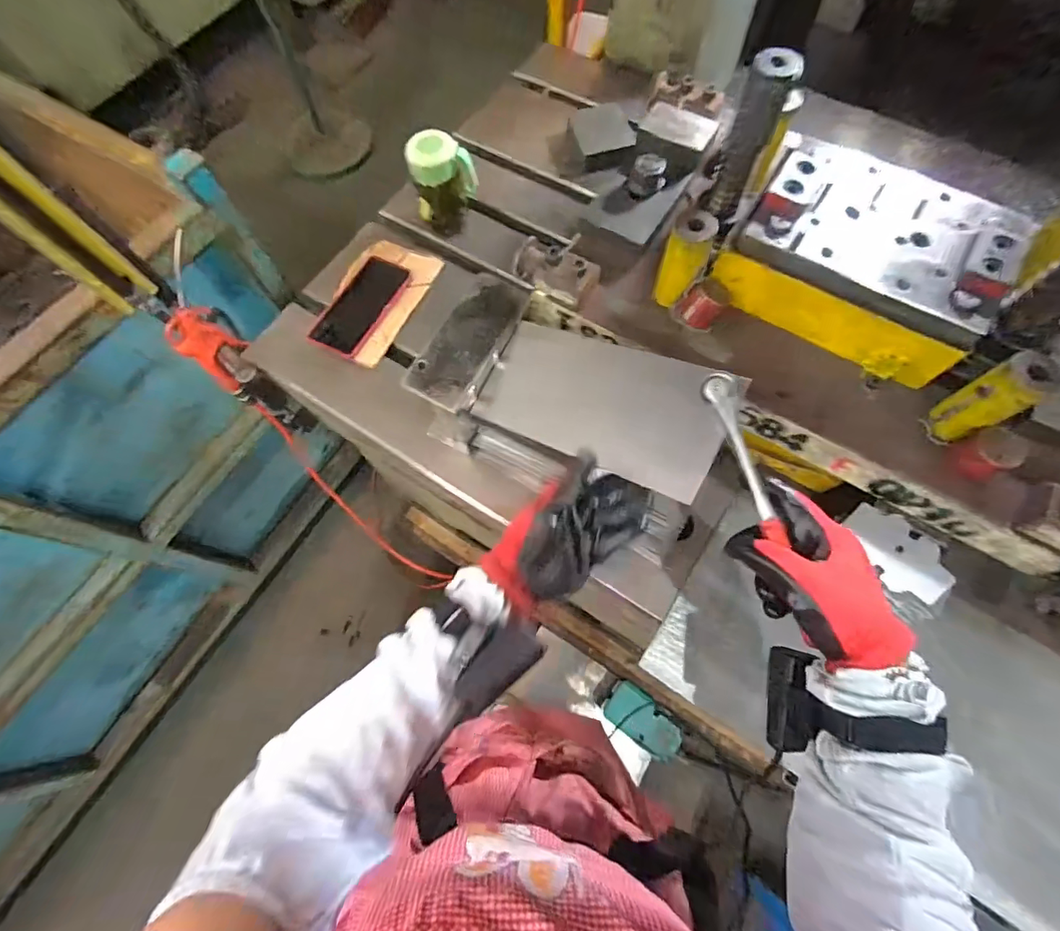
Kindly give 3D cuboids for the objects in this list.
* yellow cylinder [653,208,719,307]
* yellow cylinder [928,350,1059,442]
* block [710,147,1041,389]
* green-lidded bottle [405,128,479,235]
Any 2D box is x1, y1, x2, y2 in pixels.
[{"bbox_3d":[0.154,-0.205,0.499,0.041,0.088,0.039,17,70,8],"label":"yellow cylinder"},{"bbox_3d":[0.404,-0.056,0.438,0.042,0.097,0.041,-28,71,-9],"label":"yellow cylinder"},{"bbox_3d":[0.323,-0.202,0.491,0.231,0.088,0.173,29,73,12],"label":"block"},{"bbox_3d":[-0.124,-0.401,0.709,0.061,0.123,0.078,40,75,15],"label":"green-lidded bottle"}]

